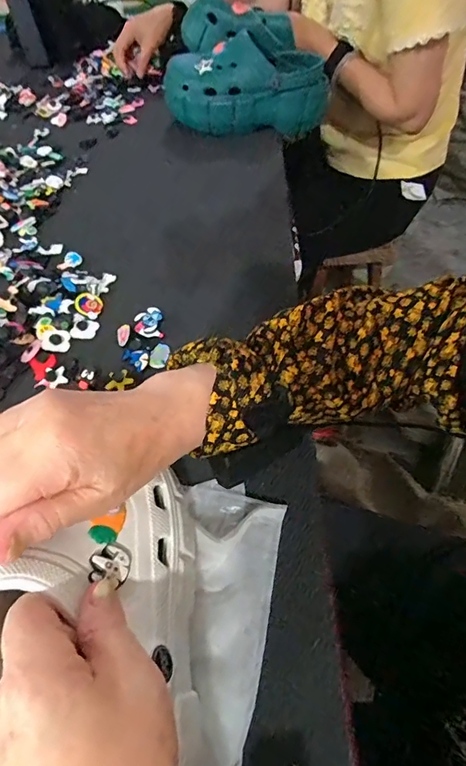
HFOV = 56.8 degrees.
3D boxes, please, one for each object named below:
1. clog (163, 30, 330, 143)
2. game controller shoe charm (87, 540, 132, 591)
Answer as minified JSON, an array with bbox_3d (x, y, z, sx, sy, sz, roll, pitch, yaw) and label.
[{"bbox_3d":[0.022,-0.461,0.675,0.249,0.104,0.090,-2,53,1],"label":"clog"},{"bbox_3d":[-0.067,0.099,0.235,0.022,0.010,0.023,15,36,-19],"label":"game controller shoe charm"}]

